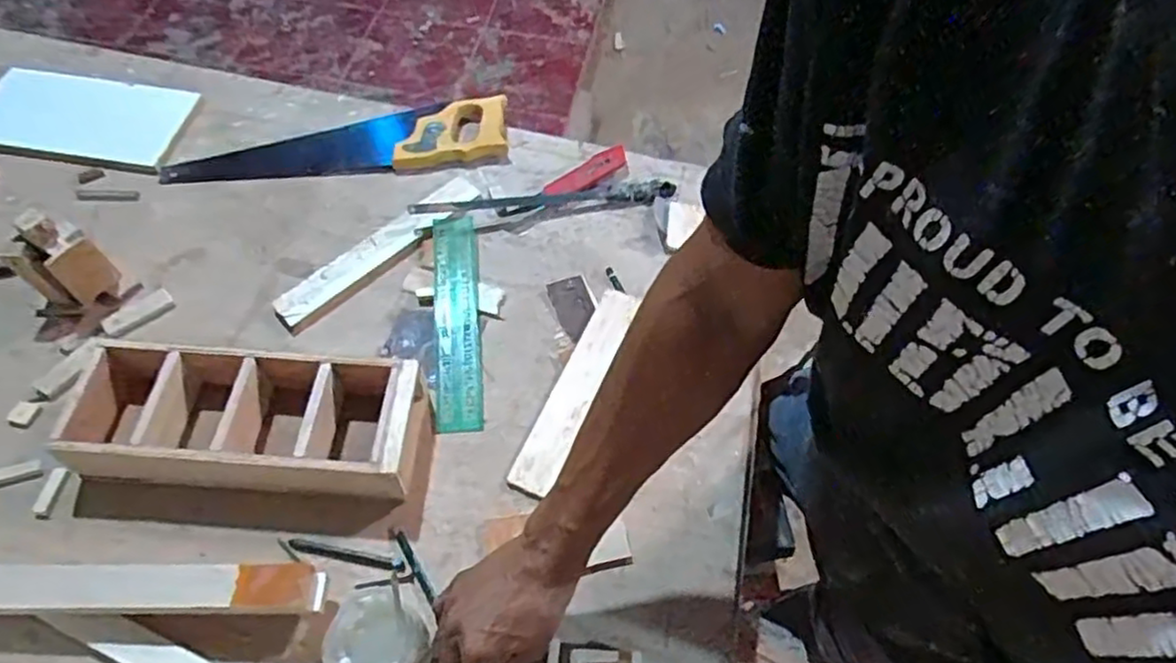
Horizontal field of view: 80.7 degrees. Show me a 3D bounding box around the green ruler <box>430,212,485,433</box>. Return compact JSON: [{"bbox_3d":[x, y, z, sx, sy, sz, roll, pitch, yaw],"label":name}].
[{"bbox_3d":[-0.139,-0.015,0.725,0.047,0.010,0.253,-3,62,-7],"label":"green ruler"}]

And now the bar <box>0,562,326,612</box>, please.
[{"bbox_3d":[-0.445,0.204,0.542,0.471,0.046,0.034,0,56,-1],"label":"bar"}]

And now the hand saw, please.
[{"bbox_3d":[-0.303,-0.233,0.840,0.402,0.035,0.090,-8,56,-6],"label":"hand saw"}]

